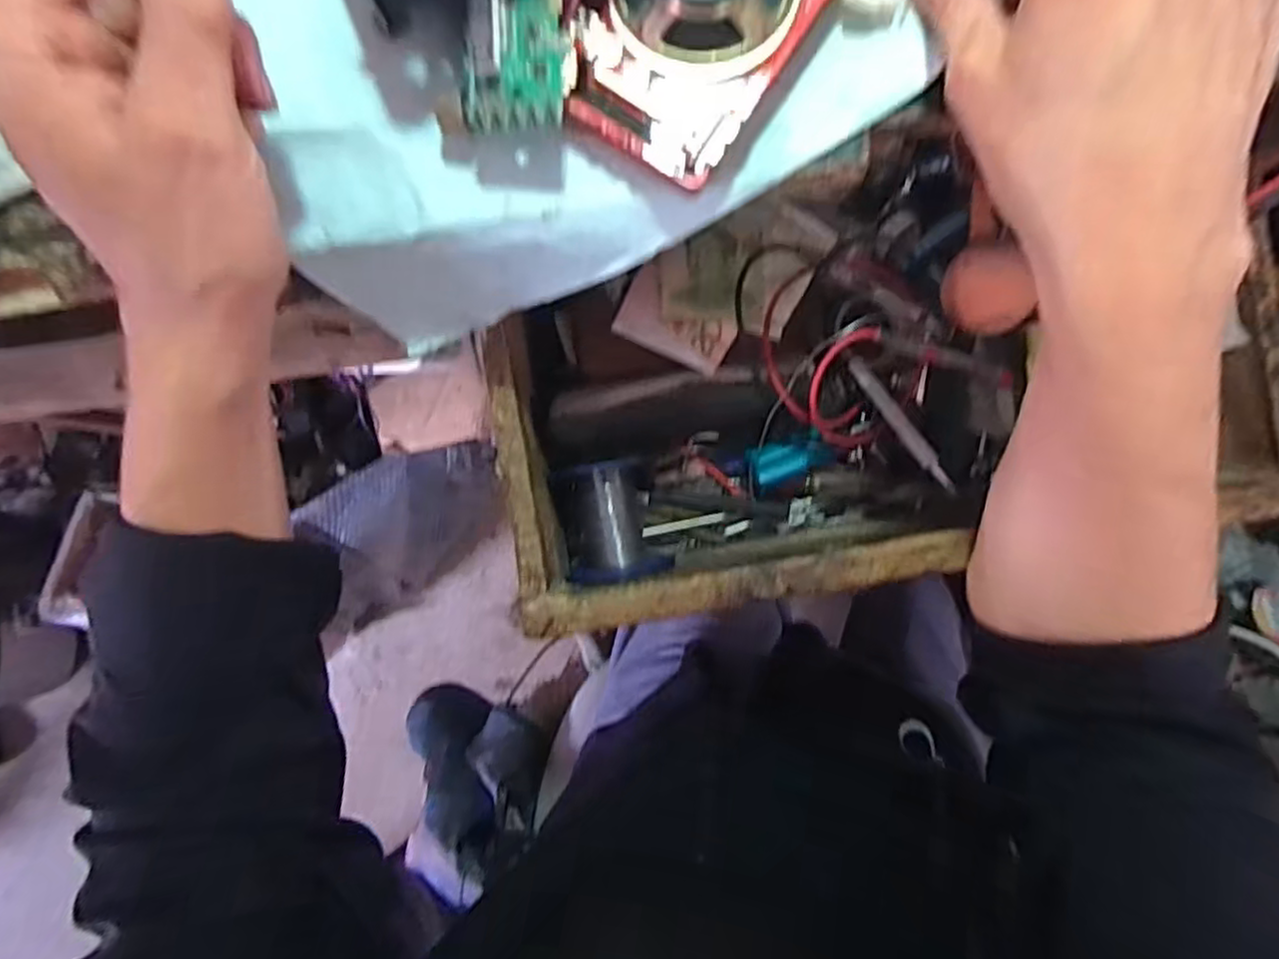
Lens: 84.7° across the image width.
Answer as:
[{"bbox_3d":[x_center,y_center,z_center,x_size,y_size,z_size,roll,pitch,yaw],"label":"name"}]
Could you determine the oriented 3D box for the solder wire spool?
[{"bbox_3d":[-0.017,0.025,0.428,0.061,0.048,0.069,-9,88,0],"label":"solder wire spool"}]

